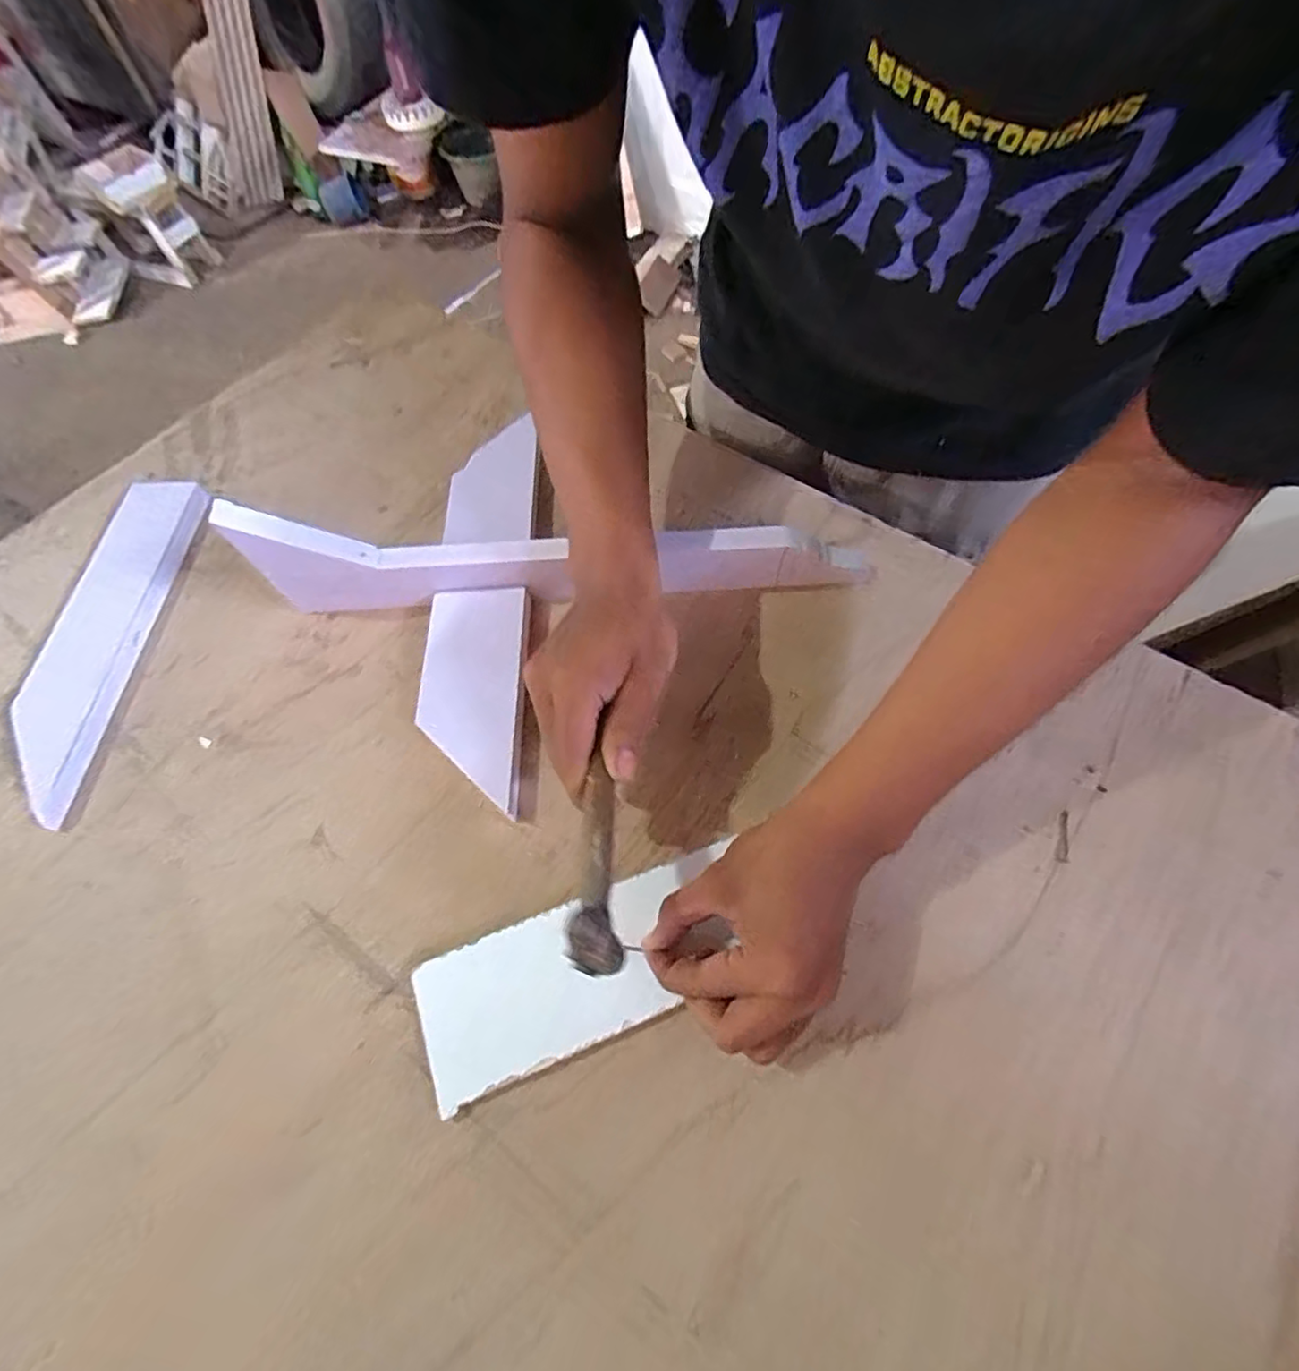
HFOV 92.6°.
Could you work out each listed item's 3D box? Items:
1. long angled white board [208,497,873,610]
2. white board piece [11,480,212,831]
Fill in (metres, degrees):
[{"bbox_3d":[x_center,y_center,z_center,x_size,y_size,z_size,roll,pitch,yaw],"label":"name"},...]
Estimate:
[{"bbox_3d":[-0.061,-0.096,0.443,0.432,0.106,0.026,-3,62,2],"label":"long angled white board"},{"bbox_3d":[-0.435,-0.044,0.489,0.076,0.025,0.293,1,62,4],"label":"white board piece"}]

